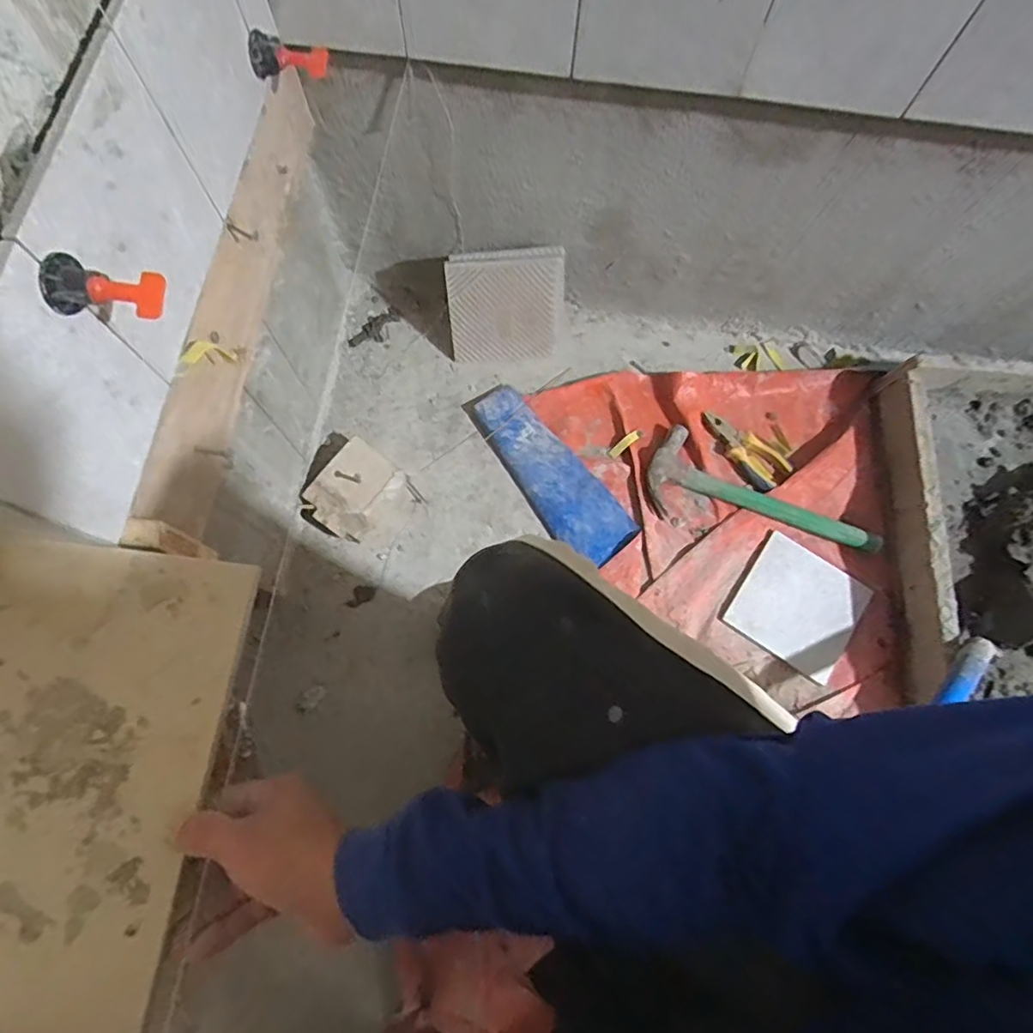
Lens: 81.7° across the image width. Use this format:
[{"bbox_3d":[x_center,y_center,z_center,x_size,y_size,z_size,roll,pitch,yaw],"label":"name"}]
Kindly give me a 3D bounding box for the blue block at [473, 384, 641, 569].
[{"bbox_3d":[0.046,-0.061,0.826,0.093,0.018,0.280,-37,78,-12],"label":"blue block"}]

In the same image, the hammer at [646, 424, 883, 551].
[{"bbox_3d":[0.337,-0.024,0.822,0.313,0.028,0.119,18,74,3],"label":"hammer"}]

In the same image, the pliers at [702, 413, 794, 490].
[{"bbox_3d":[0.326,-0.102,0.838,0.064,0.017,0.132,-36,78,-11],"label":"pliers"}]

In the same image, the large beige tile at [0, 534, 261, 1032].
[{"bbox_3d":[-0.336,0.153,0.358,0.295,0.011,0.286,8,73,0],"label":"large beige tile"}]

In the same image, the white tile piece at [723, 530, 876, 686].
[{"bbox_3d":[0.377,0.119,0.796,0.149,0.010,0.148,35,76,8],"label":"white tile piece"}]

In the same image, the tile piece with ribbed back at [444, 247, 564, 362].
[{"bbox_3d":[-0.014,-0.289,0.824,0.152,0.154,0.019,-5,48,-4],"label":"tile piece with ribbed back"}]

